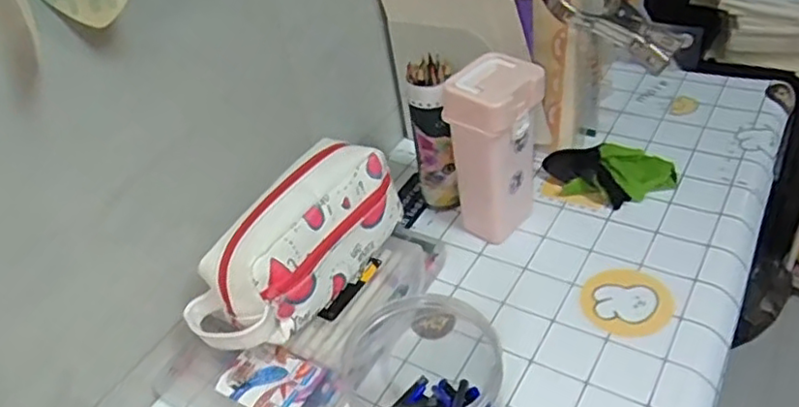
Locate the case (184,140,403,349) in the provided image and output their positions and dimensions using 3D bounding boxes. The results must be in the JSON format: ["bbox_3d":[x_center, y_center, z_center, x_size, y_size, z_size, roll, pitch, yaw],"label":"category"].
[{"bbox_3d":[-0.088,0.029,0.560,0.089,0.088,0.210,20,52,35],"label":"case"}]

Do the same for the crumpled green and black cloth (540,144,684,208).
[{"bbox_3d":[0.225,-0.034,0.710,0.139,0.037,0.075,9,43,20],"label":"crumpled green and black cloth"}]

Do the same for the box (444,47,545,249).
[{"bbox_3d":[0.094,-0.046,0.642,0.063,0.176,0.078,28,52,36],"label":"box"}]

